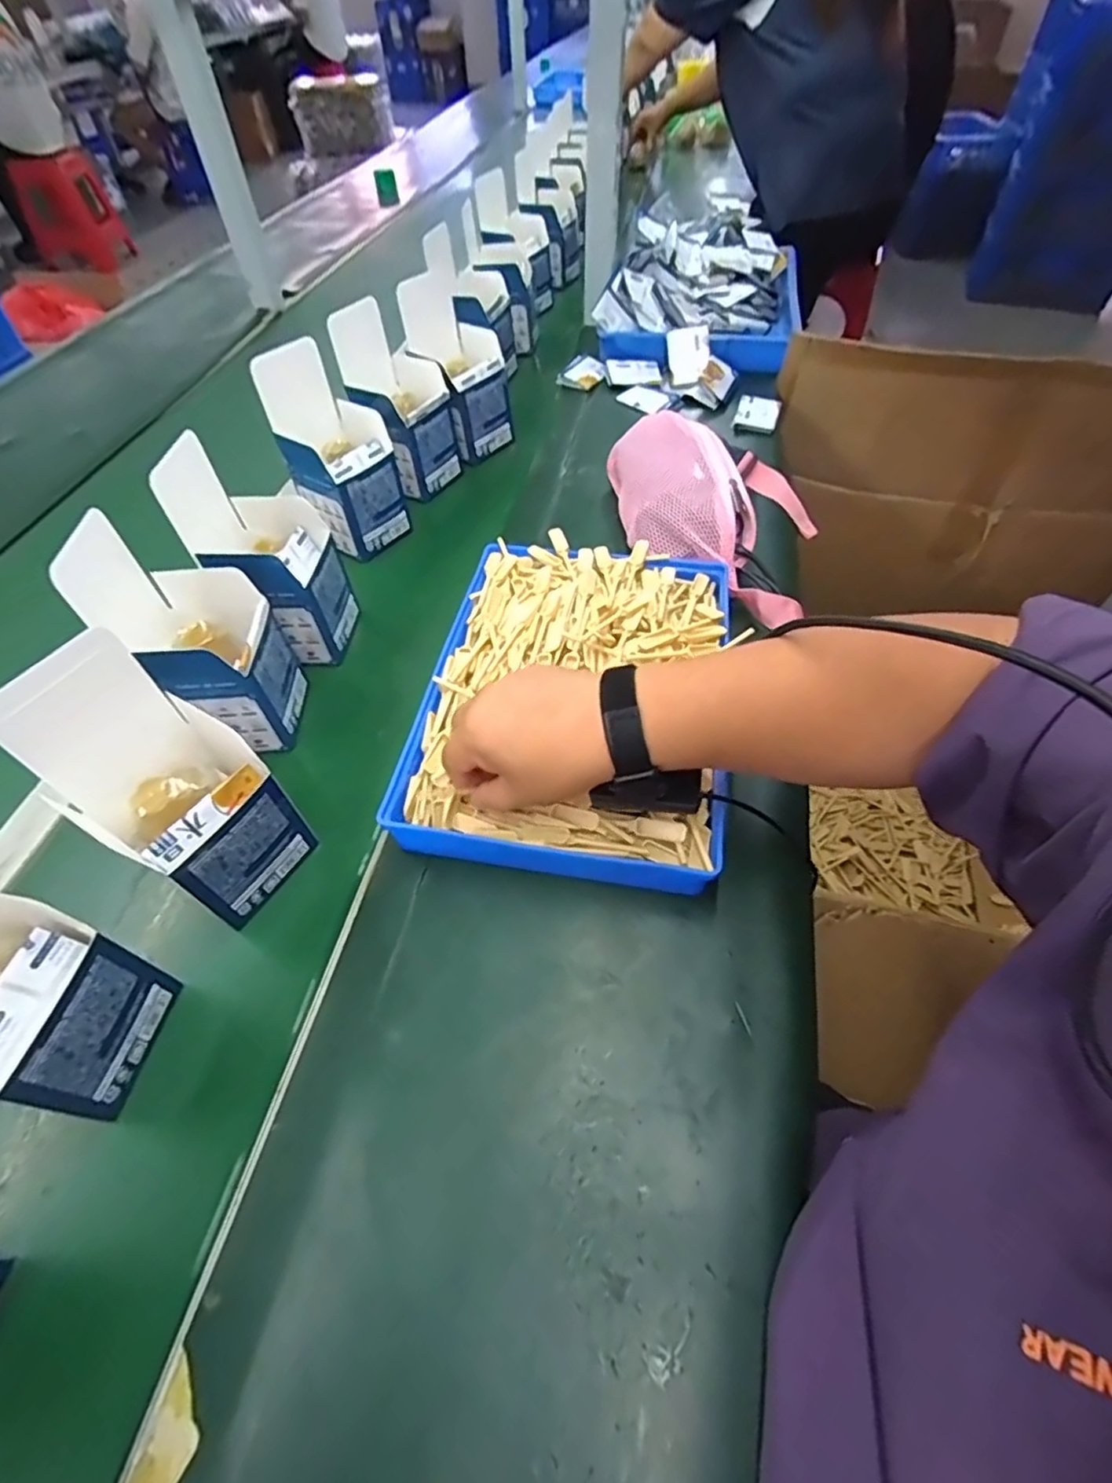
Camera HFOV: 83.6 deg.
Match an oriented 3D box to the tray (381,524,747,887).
[{"bbox_3d":[0.018,-0.049,0.508,0.237,0.047,0.327,8,55,8],"label":"tray"}]

